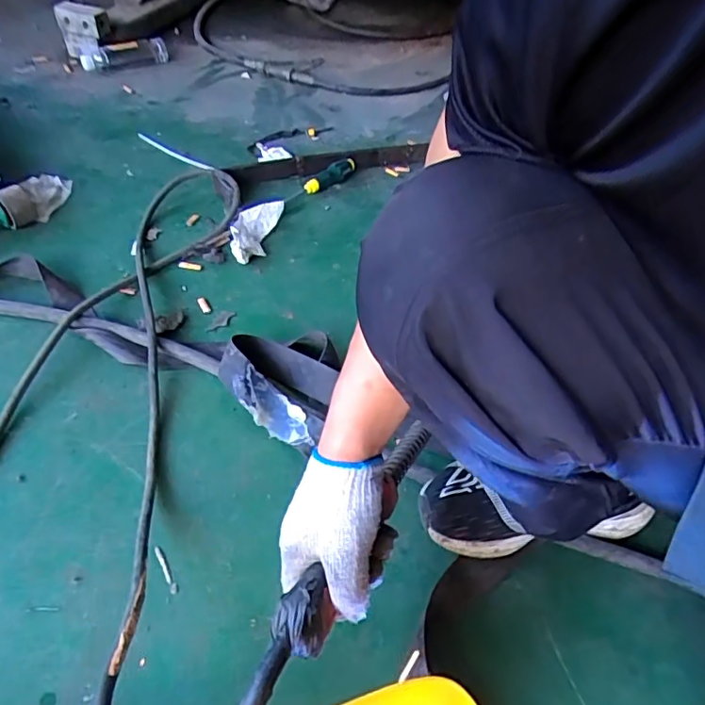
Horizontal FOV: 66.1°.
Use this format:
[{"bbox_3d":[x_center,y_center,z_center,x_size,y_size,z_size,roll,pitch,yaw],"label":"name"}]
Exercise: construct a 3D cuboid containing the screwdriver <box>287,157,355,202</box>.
[{"bbox_3d":[-0.060,-0.335,1.051,0.030,0.033,0.177,35,54,23],"label":"screwdriver"}]

